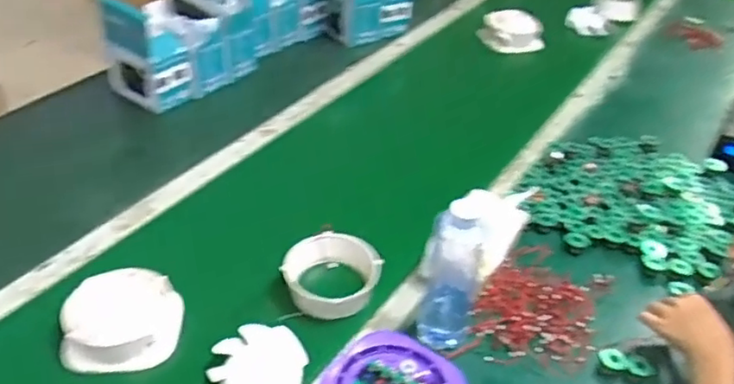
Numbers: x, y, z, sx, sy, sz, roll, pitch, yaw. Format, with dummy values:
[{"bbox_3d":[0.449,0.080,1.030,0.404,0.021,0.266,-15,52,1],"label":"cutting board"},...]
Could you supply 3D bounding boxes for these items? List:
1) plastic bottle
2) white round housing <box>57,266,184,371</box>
[{"bbox_3d":[0.107,0.104,0.813,0.074,0.207,0.066,13,40,10],"label":"plastic bottle"},{"bbox_3d":[-0.314,0.167,0.829,0.143,0.069,0.127,0,40,-6],"label":"white round housing"}]

